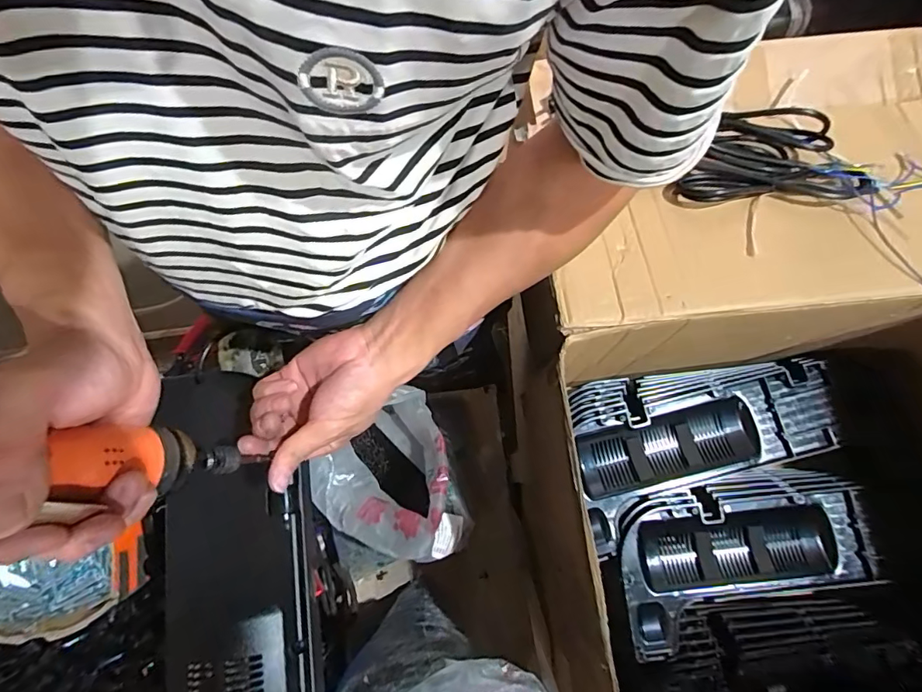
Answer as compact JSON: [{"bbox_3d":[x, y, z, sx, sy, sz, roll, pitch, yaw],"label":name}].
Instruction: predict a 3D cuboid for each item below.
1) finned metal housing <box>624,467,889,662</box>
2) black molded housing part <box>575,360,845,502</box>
[{"bbox_3d":[0.365,0.266,0.639,0.346,0.045,0.180,-12,76,-4],"label":"finned metal housing"},{"bbox_3d":[0.329,0.105,0.679,0.356,0.056,0.152,-8,76,-3],"label":"black molded housing part"}]

